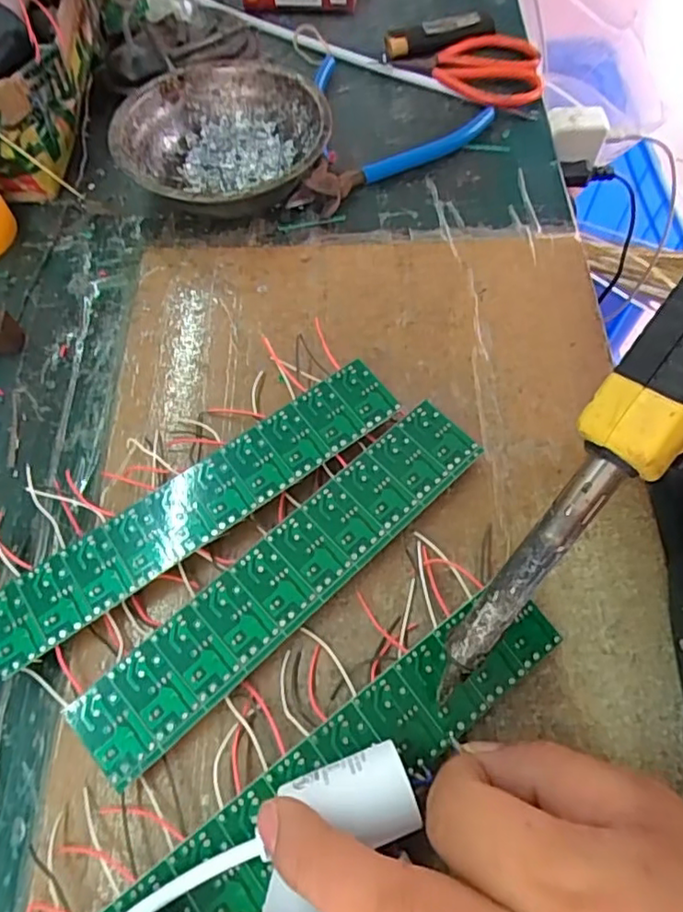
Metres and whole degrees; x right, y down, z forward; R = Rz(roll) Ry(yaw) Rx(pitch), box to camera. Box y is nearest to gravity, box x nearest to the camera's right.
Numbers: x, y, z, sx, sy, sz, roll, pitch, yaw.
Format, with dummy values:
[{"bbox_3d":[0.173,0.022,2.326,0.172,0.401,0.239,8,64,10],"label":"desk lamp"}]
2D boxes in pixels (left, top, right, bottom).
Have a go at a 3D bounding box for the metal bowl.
[{"bbox_3d":[-0.070,-0.186,0.370,0.122,0.041,0.123,-1,63,2],"label":"metal bowl"}]

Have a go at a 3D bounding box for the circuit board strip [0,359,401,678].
[{"bbox_3d":[-0.064,0.020,0.271,0.199,0.004,0.035,-34,69,-13],"label":"circuit board strip"}]

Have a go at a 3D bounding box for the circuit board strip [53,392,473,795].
[{"bbox_3d":[-0.021,0.047,0.258,0.201,0.004,0.038,-40,72,-17],"label":"circuit board strip"}]

